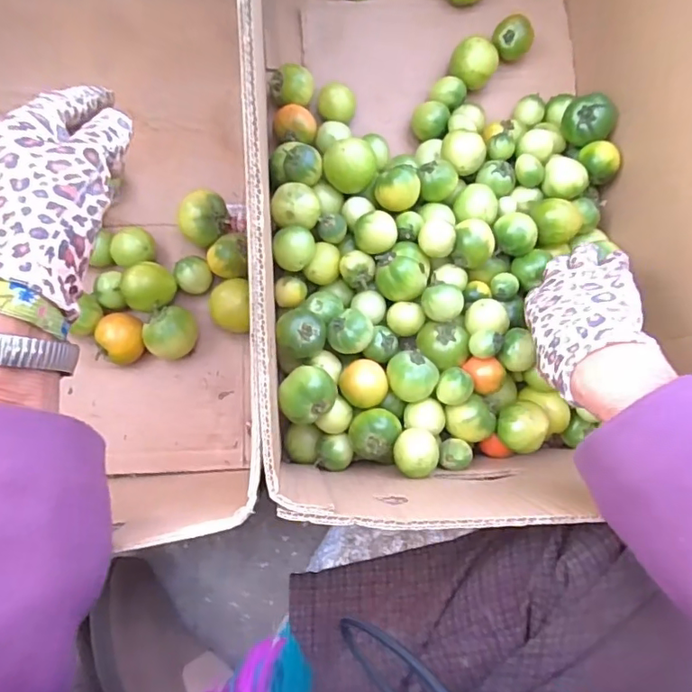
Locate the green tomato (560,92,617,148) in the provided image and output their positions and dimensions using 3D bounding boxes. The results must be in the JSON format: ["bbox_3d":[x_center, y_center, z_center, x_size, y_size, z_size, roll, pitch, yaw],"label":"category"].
[{"bbox_3d":[0.235,-0.219,0.510,0.046,0.041,0.046,1,83,-5],"label":"green tomato"}]

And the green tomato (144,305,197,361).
[{"bbox_3d":[-0.154,-0.010,0.476,0.046,0.040,0.040,-45,89,-9],"label":"green tomato"}]

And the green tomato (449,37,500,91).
[{"bbox_3d":[0.130,-0.285,0.539,0.044,0.038,0.043,1,83,-5],"label":"green tomato"}]

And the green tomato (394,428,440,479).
[{"bbox_3d":[0.055,0.086,0.426,0.033,0.028,0.037,2,83,-5],"label":"green tomato"}]

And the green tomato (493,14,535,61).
[{"bbox_3d":[0.170,-0.314,0.548,0.039,0.033,0.038,1,83,-5],"label":"green tomato"}]

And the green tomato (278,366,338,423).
[{"bbox_3d":[-0.031,0.039,0.423,0.044,0.043,0.041,1,83,-5],"label":"green tomato"}]

